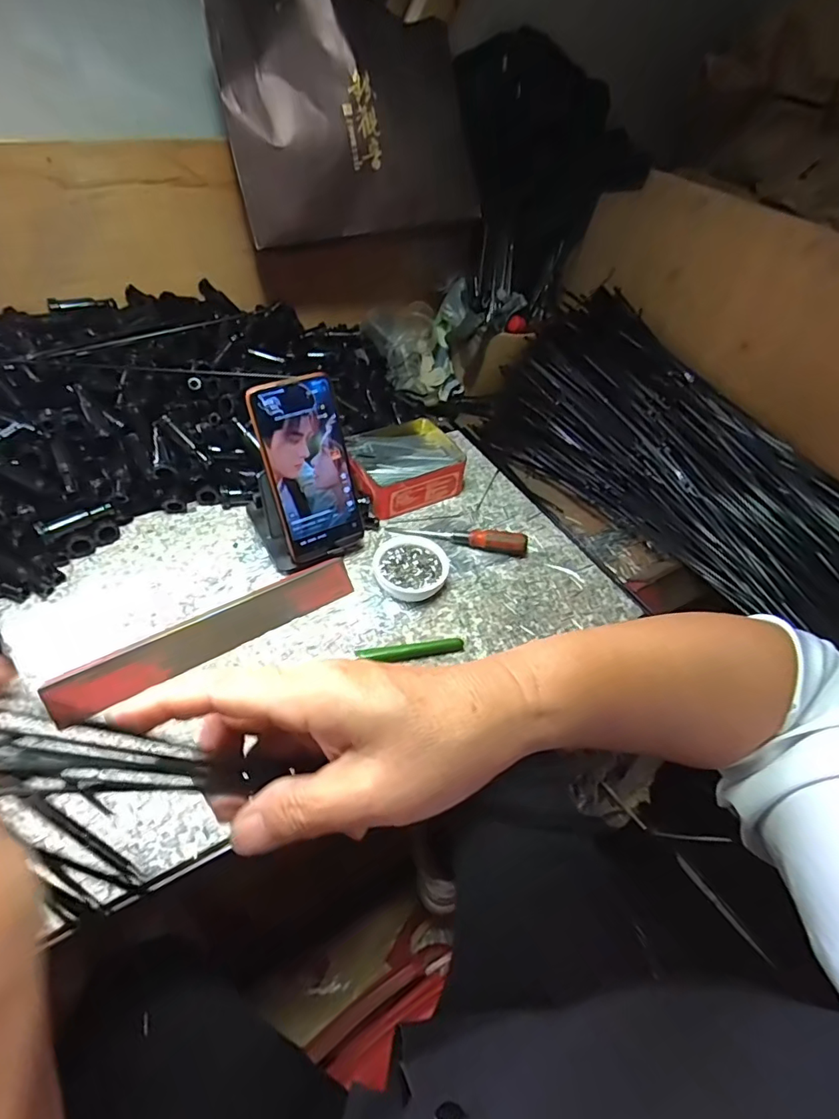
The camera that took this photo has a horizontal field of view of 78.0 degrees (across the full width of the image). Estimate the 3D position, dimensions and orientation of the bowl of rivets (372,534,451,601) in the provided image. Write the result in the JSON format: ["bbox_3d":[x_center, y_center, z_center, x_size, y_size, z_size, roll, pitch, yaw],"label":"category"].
[{"bbox_3d":[-0.008,0.009,0.519,0.073,0.026,0.070,3,48,-3],"label":"bowl of rivets"}]

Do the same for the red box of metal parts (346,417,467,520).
[{"bbox_3d":[-0.022,-0.117,0.615,0.127,0.042,0.123,-20,53,-22],"label":"red box of metal parts"}]

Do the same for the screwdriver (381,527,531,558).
[{"bbox_3d":[0.042,-0.025,0.557,0.150,0.022,0.021,10,48,3],"label":"screwdriver"}]

